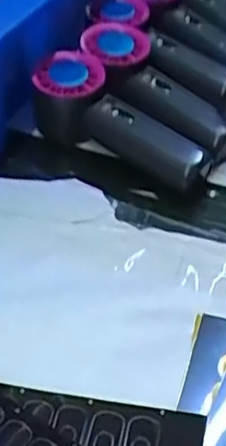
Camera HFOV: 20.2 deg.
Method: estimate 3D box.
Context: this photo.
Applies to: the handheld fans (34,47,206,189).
[{"bbox_3d":[-0.003,-0.072,0.485,0.070,0.061,0.145,-29,49,-25],"label":"handheld fans"}]

